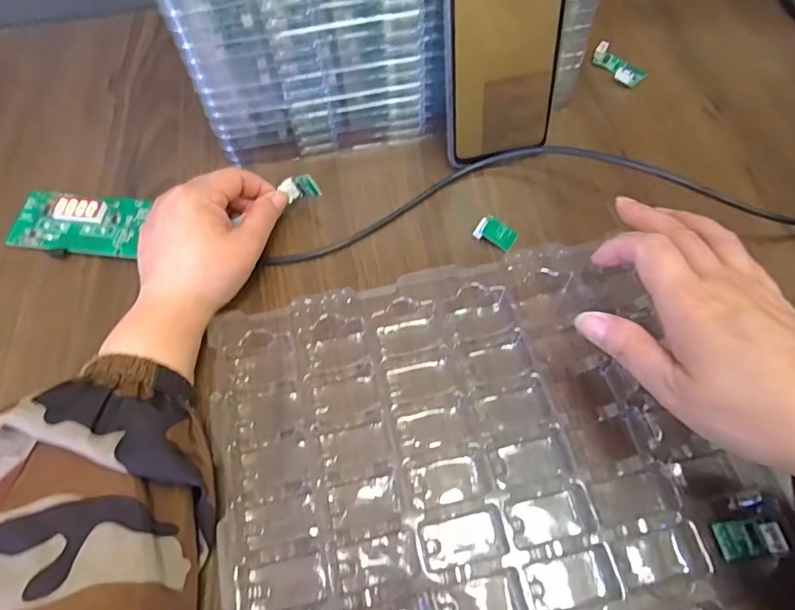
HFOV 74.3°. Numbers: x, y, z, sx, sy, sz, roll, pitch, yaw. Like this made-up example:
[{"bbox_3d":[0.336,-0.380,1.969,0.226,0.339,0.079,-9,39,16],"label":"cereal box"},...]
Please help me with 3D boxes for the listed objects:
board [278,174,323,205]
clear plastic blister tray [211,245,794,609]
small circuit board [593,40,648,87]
[{"bbox_3d":[-0.068,-0.082,0.368,0.026,0.017,0.009,-10,32,20],"label":"board"},{"bbox_3d":[0.037,0.076,0.292,0.264,0.025,0.210,-12,63,-4],"label":"clear plastic blister tray"},{"bbox_3d":[0.183,-0.199,0.436,0.023,0.011,0.046,-38,67,-16],"label":"small circuit board"}]

